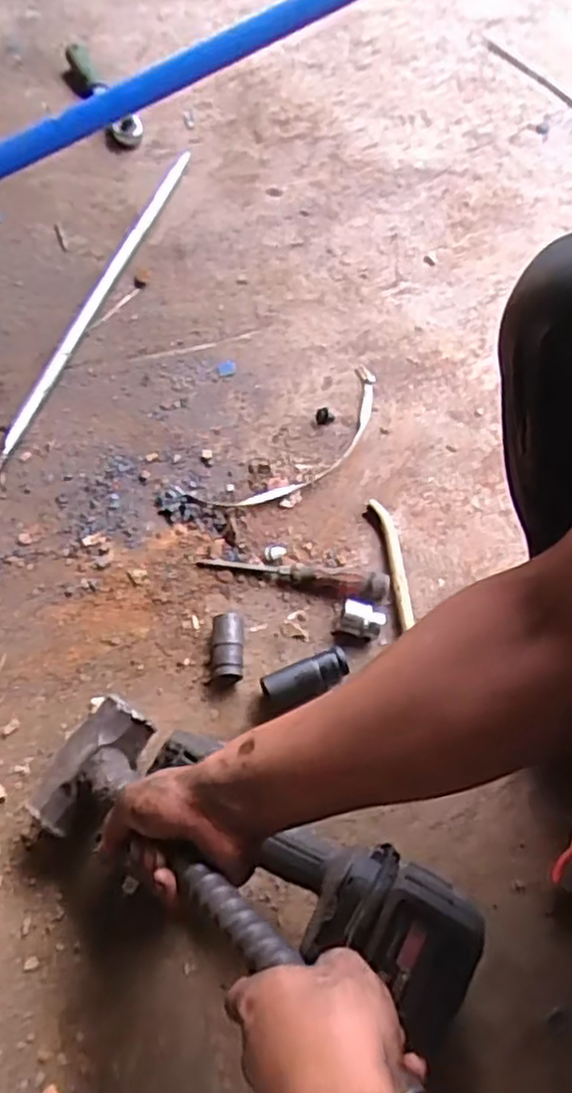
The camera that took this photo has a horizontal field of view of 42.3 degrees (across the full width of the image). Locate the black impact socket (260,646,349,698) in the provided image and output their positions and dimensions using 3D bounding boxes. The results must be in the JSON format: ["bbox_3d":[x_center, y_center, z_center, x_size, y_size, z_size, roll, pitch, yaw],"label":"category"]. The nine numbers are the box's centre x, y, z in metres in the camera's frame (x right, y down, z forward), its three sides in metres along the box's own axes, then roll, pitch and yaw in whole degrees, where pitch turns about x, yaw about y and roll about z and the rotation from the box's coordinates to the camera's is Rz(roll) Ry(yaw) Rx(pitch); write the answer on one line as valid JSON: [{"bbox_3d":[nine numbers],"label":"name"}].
[{"bbox_3d":[0.018,0.123,0.688,0.081,0.030,0.030,-20,63,-14],"label":"black impact socket"}]

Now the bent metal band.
[{"bbox_3d":[0.022,-0.107,0.815,0.264,0.016,0.079,-39,69,-23],"label":"bent metal band"}]

